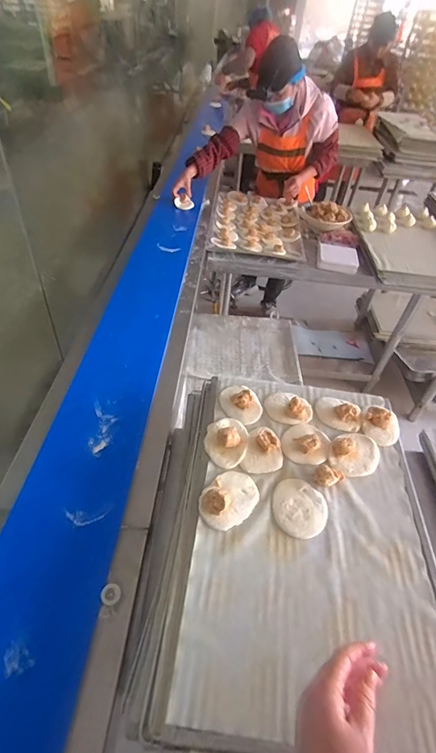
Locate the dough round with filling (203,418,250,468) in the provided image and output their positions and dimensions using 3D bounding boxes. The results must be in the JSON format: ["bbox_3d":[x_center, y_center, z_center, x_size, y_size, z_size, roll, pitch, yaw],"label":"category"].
[{"bbox_3d":[0.018,0.115,0.720,0.084,0.038,0.108,11,46,4],"label":"dough round with filling"}]

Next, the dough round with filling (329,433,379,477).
[{"bbox_3d":[0.265,0.144,0.725,0.102,0.030,0.084,-31,56,-31],"label":"dough round with filling"}]

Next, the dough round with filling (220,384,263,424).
[{"bbox_3d":[0.050,0.048,0.794,0.081,0.038,0.104,-17,50,-22],"label":"dough round with filling"}]

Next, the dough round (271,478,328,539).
[{"bbox_3d":[0.141,0.223,0.653,0.092,0.011,0.103,6,45,-1],"label":"dough round"}]

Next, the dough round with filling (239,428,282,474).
[{"bbox_3d":[0.090,0.137,0.715,0.070,0.033,0.093,16,46,9],"label":"dough round with filling"}]

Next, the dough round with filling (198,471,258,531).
[{"bbox_3d":[0.020,0.202,0.638,0.081,0.031,0.107,34,51,24],"label":"dough round with filling"}]

